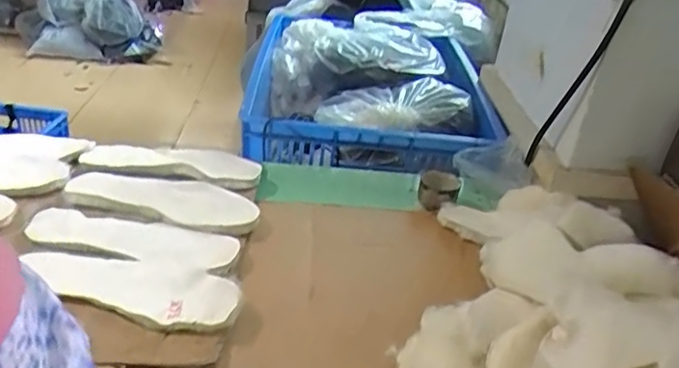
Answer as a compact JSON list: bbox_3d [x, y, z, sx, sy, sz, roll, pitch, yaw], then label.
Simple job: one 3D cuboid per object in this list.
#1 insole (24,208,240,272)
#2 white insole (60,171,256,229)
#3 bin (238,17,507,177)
[{"bbox_3d":[-0.264,0.071,0.754,0.264,0.016,0.082,10,25,6],"label":"insole"},{"bbox_3d":[-0.251,0.015,0.834,0.276,0.015,0.076,12,31,10],"label":"white insole"},{"bbox_3d":[0.049,-0.213,1.296,0.511,0.147,0.654,4,30,-4],"label":"bin"}]

